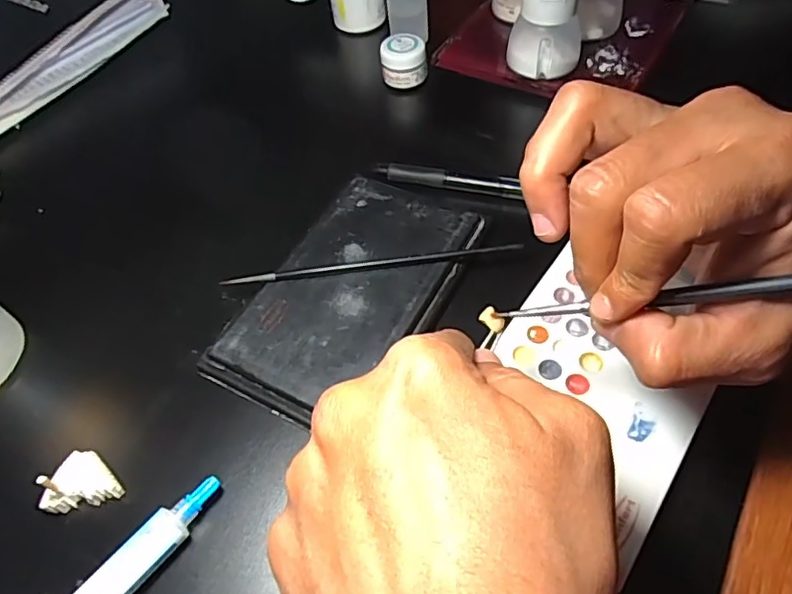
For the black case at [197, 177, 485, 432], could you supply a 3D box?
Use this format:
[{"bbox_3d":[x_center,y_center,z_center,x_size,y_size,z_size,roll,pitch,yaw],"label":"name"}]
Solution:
[{"bbox_3d":[-0.025,-0.004,0.303,0.086,0.011,0.150,24,60,20],"label":"black case"}]

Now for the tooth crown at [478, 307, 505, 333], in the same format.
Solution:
[{"bbox_3d":[0.038,0.009,0.222,0.010,0.005,0.006,35,65,25],"label":"tooth crown"}]

